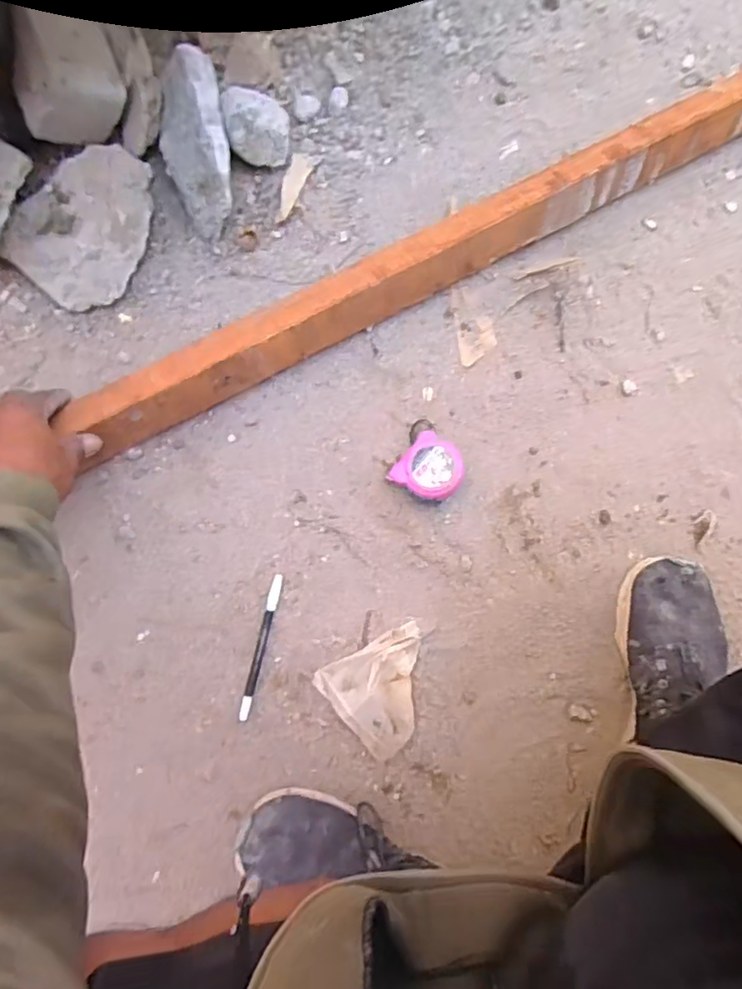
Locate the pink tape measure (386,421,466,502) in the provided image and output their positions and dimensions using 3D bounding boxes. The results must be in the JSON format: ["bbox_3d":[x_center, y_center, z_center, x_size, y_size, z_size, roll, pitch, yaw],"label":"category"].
[{"bbox_3d":[0.064,-0.033,0.609,0.068,0.039,0.076,28,82,-2],"label":"pink tape measure"}]

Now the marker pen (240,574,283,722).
[{"bbox_3d":[-0.111,0.154,0.584,0.012,0.006,0.144,14,83,-4],"label":"marker pen"}]

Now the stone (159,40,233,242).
[{"bbox_3d":[-0.178,-0.350,0.581,0.068,0.052,0.167,-8,104,-7],"label":"stone"}]

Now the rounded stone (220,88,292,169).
[{"bbox_3d":[-0.119,-0.389,0.606,0.066,0.054,0.083,-2,84,-6],"label":"rounded stone"}]

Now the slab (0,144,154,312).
[{"bbox_3d":[-0.285,-0.271,0.593,0.121,0.046,0.161,42,82,-1],"label":"slab"}]

